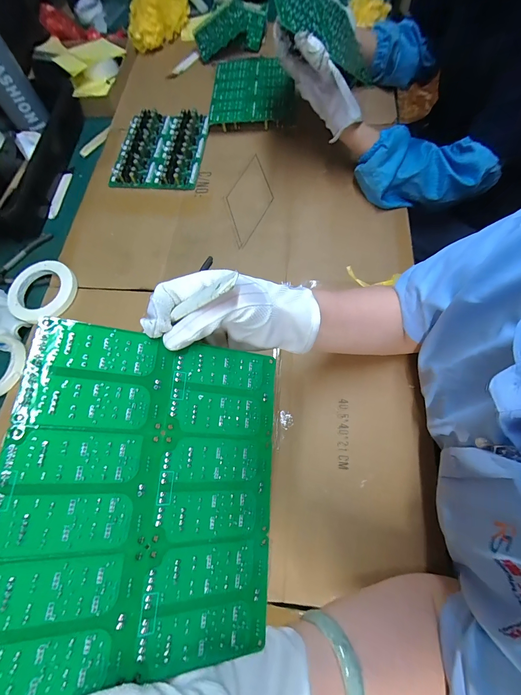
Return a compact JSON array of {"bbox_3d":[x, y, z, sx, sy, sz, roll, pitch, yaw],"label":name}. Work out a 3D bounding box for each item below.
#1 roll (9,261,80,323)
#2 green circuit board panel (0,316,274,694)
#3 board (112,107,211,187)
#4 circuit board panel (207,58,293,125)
[{"bbox_3d":[-0.365,-0.092,0.499,0.100,0.013,0.114,39,76,9],"label":"roll"},{"bbox_3d":[-0.072,0.093,0.200,0.170,0.004,0.203,10,71,-23],"label":"green circuit board panel"},{"bbox_3d":[-0.205,-0.412,0.603,0.174,0.018,0.195,3,70,6],"label":"board"},{"bbox_3d":[-0.020,-0.571,0.650,0.176,0.023,0.209,1,71,4],"label":"circuit board panel"}]

